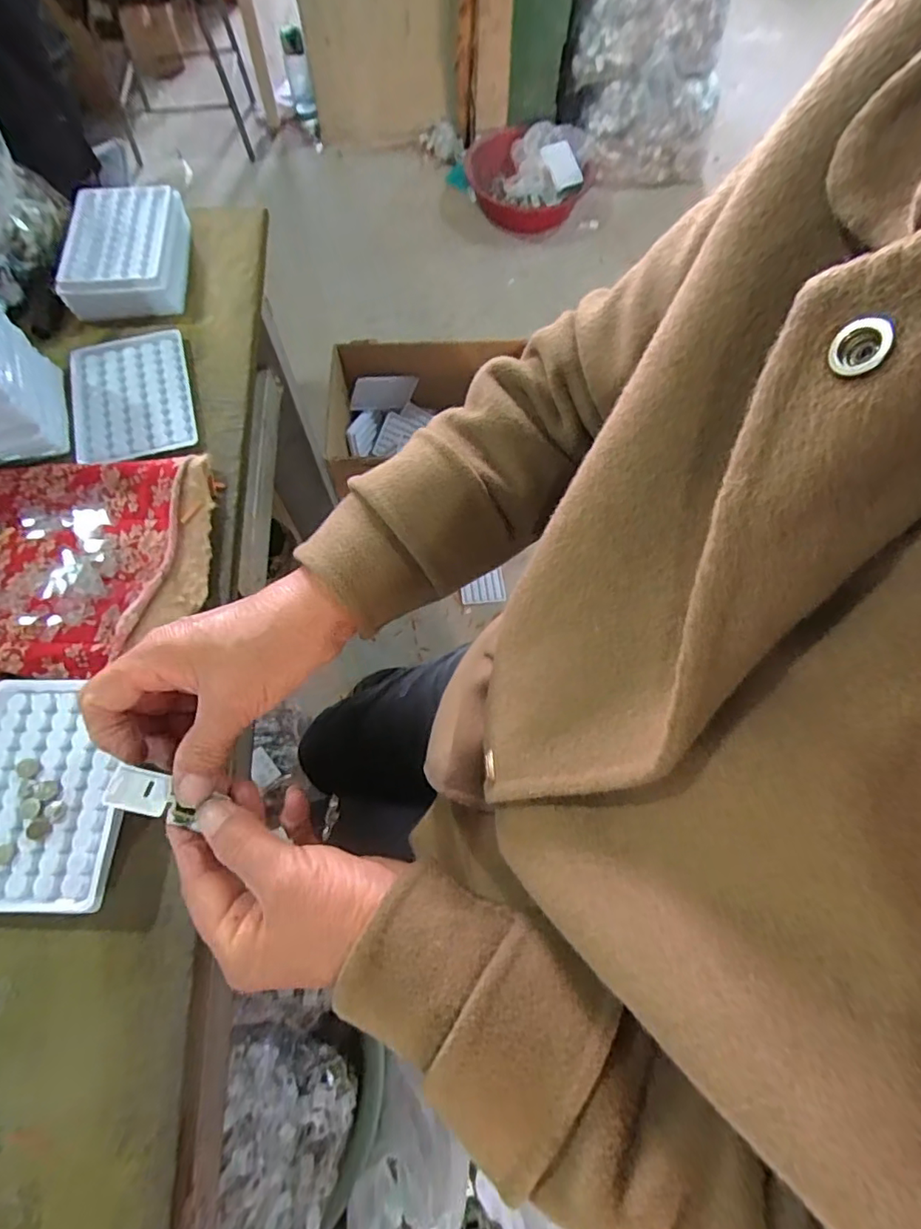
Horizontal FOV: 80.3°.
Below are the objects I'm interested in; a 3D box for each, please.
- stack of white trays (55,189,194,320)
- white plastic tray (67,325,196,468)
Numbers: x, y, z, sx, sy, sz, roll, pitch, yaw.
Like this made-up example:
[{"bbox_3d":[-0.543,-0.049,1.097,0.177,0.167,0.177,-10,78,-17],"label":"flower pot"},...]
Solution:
[{"bbox_3d":[-0.302,-0.331,0.498,0.099,0.035,0.123,-5,68,-3],"label":"stack of white trays"},{"bbox_3d":[-0.278,-0.183,0.460,0.095,0.009,0.128,-15,69,-7],"label":"white plastic tray"}]

